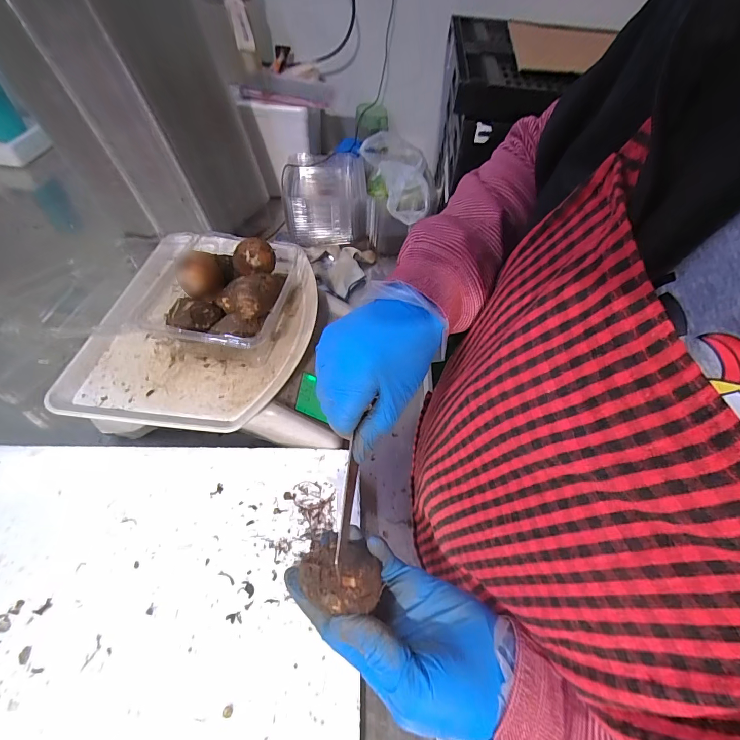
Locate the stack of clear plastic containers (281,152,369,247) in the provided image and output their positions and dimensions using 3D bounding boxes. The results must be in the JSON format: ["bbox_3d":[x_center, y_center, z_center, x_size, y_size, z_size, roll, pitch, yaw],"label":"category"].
[{"bbox_3d":[-0.086,-0.321,0.708,0.157,0.090,0.179,0,54,-4],"label":"stack of clear plastic containers"}]

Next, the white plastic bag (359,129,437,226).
[{"bbox_3d":[0.048,-0.322,0.622,0.130,0.080,0.154,9,54,2],"label":"white plastic bag"}]

